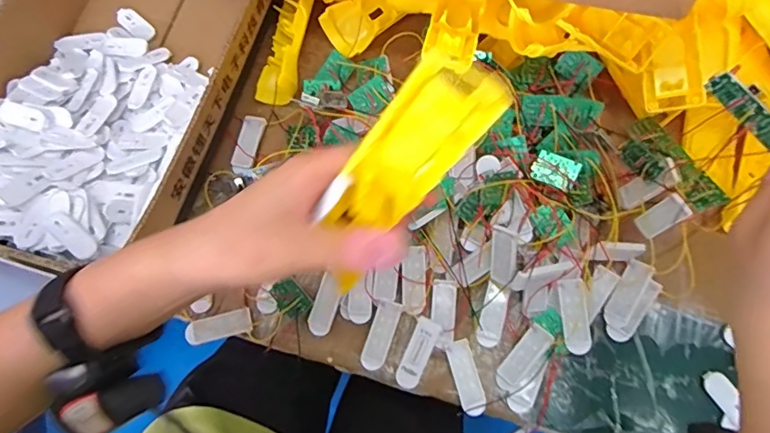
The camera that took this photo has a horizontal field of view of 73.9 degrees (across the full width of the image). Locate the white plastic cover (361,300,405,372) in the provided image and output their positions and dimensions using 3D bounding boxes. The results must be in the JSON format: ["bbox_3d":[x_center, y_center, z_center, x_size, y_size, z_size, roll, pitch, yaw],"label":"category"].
[{"bbox_3d":[-0.003,0.100,0.427,0.020,0.004,0.057,23,84,-7],"label":"white plastic cover"}]

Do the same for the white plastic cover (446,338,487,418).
[{"bbox_3d":[0.067,0.131,0.416,0.020,0.004,0.058,-14,70,-3],"label":"white plastic cover"}]

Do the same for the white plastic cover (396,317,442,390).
[{"bbox_3d":[0.027,0.112,0.419,0.021,0.011,0.057,23,72,10],"label":"white plastic cover"}]

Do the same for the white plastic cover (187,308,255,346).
[{"bbox_3d":[-0.143,0.094,0.437,0.057,0.005,0.020,-16,70,-4],"label":"white plastic cover"}]

